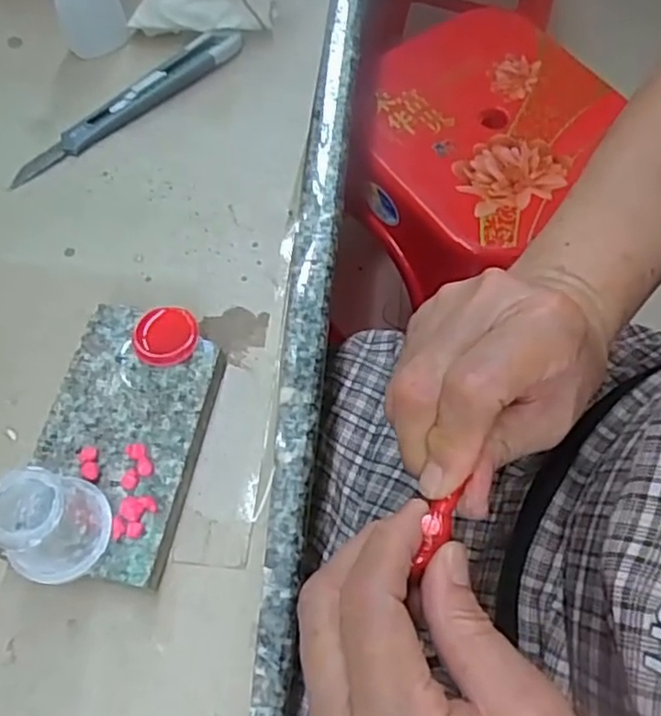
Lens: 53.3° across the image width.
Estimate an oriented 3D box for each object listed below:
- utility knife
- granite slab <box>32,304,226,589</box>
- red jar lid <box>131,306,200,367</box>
[{"bbox_3d":[-0.109,-0.140,0.357,0.144,0.017,0.018,-39,73,-20],"label":"utility knife"},{"bbox_3d":[-0.085,0.033,0.274,0.061,0.022,0.108,12,64,2],"label":"granite slab"},{"bbox_3d":[-0.071,-0.010,0.284,0.028,0.004,0.026,1,69,-1],"label":"red jar lid"}]

